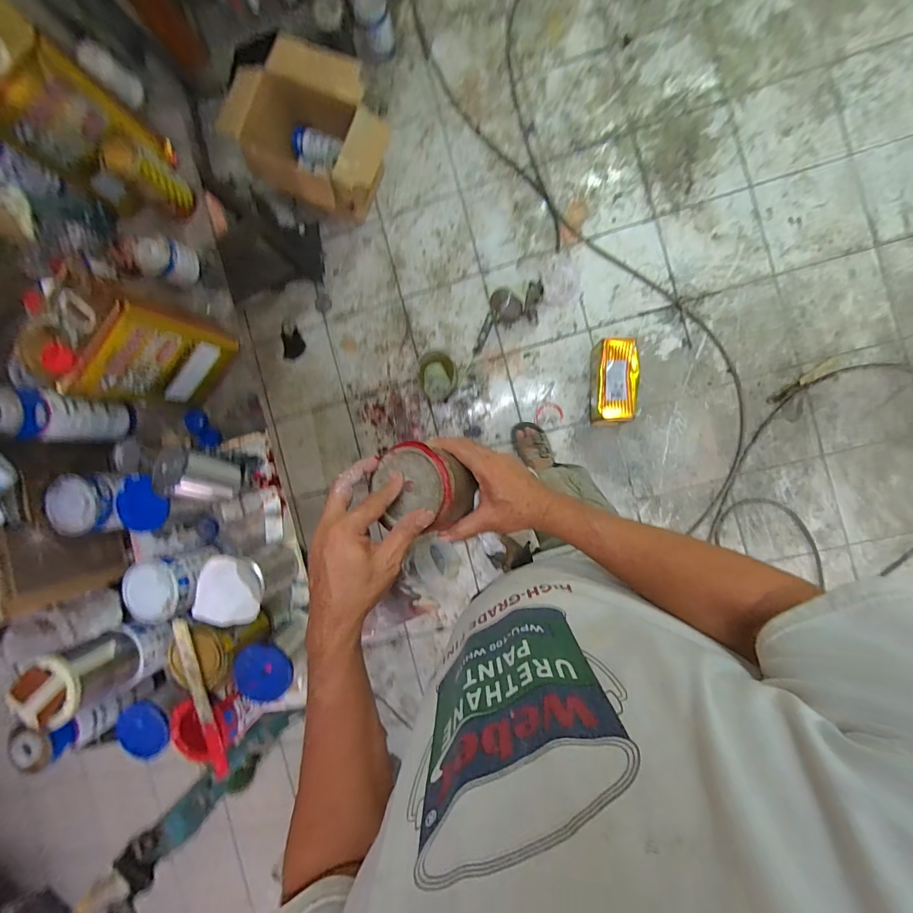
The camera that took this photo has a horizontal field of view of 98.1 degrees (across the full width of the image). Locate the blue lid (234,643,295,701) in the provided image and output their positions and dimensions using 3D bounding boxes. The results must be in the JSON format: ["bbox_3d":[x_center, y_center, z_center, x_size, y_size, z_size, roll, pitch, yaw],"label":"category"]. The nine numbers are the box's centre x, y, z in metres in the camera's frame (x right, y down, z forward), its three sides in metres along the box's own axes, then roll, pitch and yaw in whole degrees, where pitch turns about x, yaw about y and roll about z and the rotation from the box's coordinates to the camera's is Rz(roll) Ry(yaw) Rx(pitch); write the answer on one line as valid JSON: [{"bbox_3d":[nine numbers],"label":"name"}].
[{"bbox_3d":[-0.331,0.371,0.681,0.012,0.078,0.116,6,128,47],"label":"blue lid"}]

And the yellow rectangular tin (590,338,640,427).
[{"bbox_3d":[0.507,-0.233,1.275,0.121,0.169,0.253,-1,91,7],"label":"yellow rectangular tin"}]

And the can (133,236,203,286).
[{"bbox_3d":[-0.545,-0.372,0.753,0.066,0.095,0.080,28,94,6],"label":"can"}]

